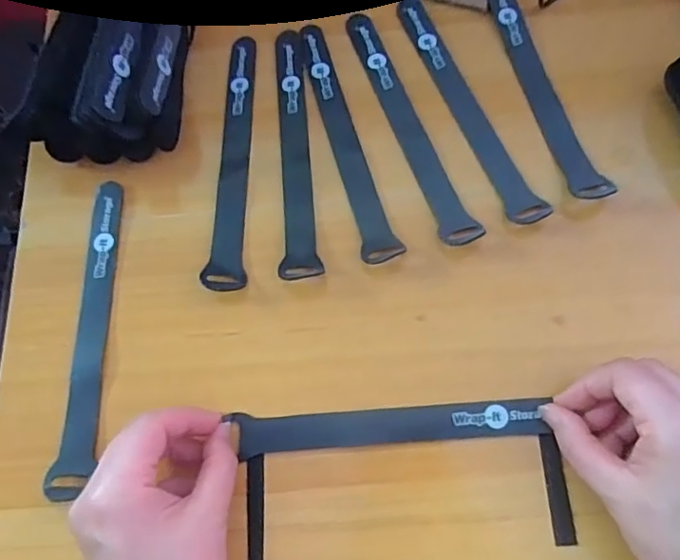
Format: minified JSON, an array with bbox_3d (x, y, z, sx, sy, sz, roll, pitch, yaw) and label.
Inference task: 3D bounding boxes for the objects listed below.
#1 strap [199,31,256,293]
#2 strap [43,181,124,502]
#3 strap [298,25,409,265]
[{"bbox_3d":[-0.072,-0.088,0.379,0.022,0.011,0.204,-1,68,2],"label":"strap"},{"bbox_3d":[-0.155,0.027,0.343,0.020,0.005,0.201,-2,68,1],"label":"strap"},{"bbox_3d":[0.001,-0.100,0.378,0.024,0.005,0.200,-17,66,-1],"label":"strap"}]

